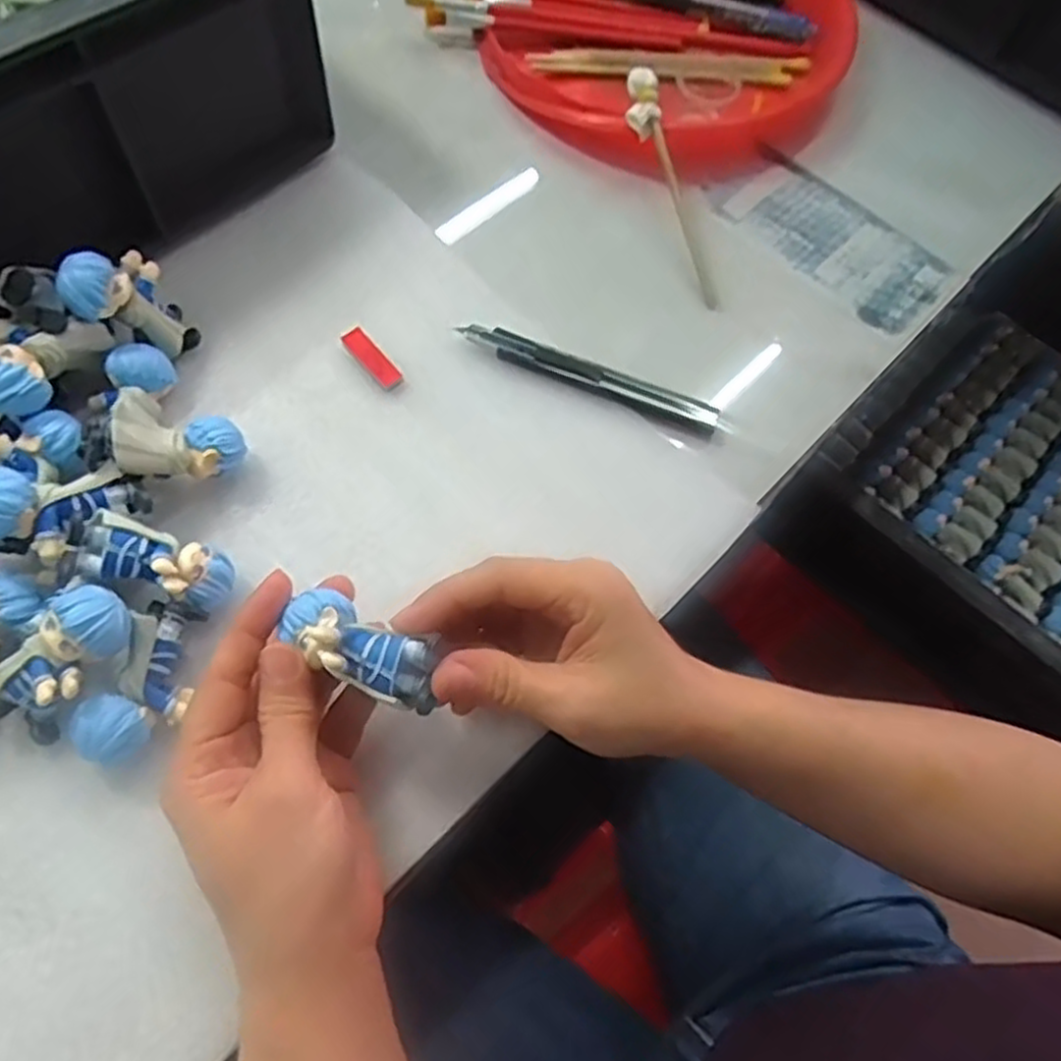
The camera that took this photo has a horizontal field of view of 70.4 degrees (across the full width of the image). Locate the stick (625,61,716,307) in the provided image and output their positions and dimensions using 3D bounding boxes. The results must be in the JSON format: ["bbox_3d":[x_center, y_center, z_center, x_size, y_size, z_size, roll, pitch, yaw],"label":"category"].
[{"bbox_3d":[0.080,-0.194,0.427,0.018,0.017,0.142,-20,92,-11],"label":"stick"}]

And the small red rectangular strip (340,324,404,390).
[{"bbox_3d":[-0.080,-0.088,0.379,0.013,0.006,0.038,-37,73,-19],"label":"small red rectangular strip"}]

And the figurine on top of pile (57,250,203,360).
[{"bbox_3d":[-0.187,-0.106,0.350,0.030,0.062,0.035,1,76,23],"label":"figurine on top of pile"}]

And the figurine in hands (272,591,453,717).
[{"bbox_3d":[-0.057,0.040,0.259,0.060,0.018,0.027,30,66,5],"label":"figurine in hands"}]

